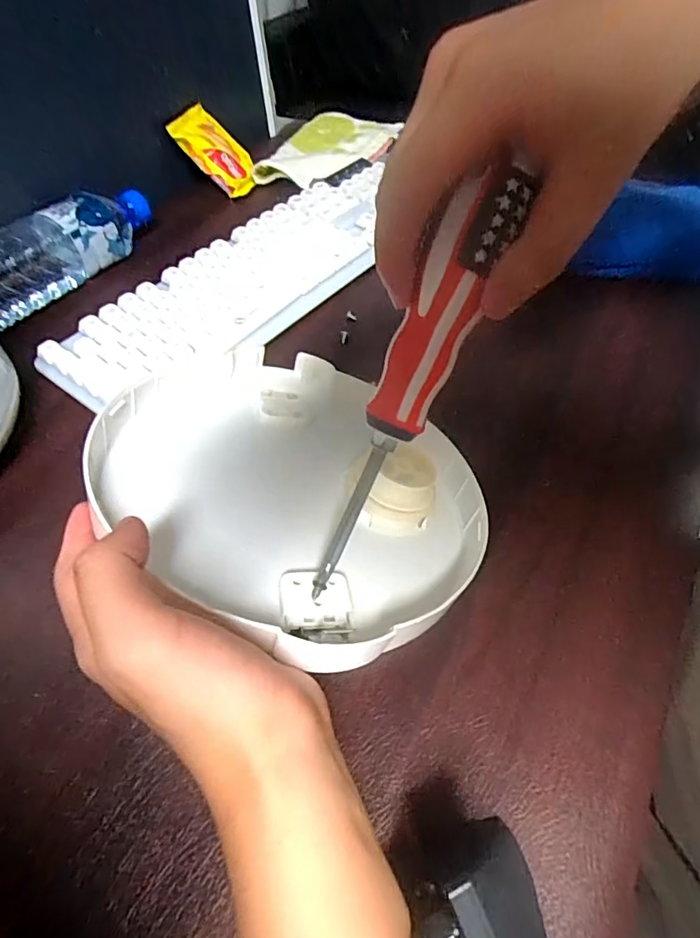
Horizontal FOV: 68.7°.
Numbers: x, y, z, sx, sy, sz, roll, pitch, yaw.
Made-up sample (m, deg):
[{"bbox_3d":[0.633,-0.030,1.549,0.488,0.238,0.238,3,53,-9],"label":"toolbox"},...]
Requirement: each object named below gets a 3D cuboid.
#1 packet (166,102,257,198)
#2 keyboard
[{"bbox_3d":[-0.151,-0.362,0.585,0.100,0.012,0.061,43,66,-21],"label":"packet"},{"bbox_3d":[-0.075,-0.178,0.465,0.122,0.032,0.388,31,59,22],"label":"keyboard"}]

